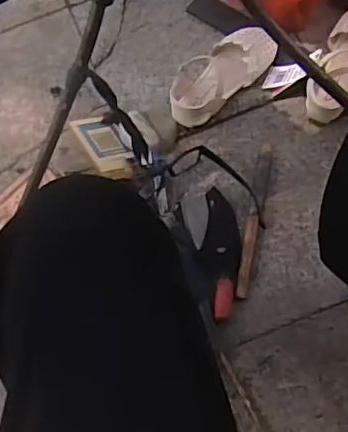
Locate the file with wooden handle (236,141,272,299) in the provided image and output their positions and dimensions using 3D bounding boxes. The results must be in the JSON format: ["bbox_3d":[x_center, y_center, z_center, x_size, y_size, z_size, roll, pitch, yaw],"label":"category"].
[{"bbox_3d":[0.106,0.005,0.734,0.019,0.014,0.205,10,72,9],"label":"file with wooden handle"}]

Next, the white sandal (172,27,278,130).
[{"bbox_3d":[0.057,-0.196,0.784,0.160,0.060,0.092,-42,72,-8],"label":"white sandal"}]

